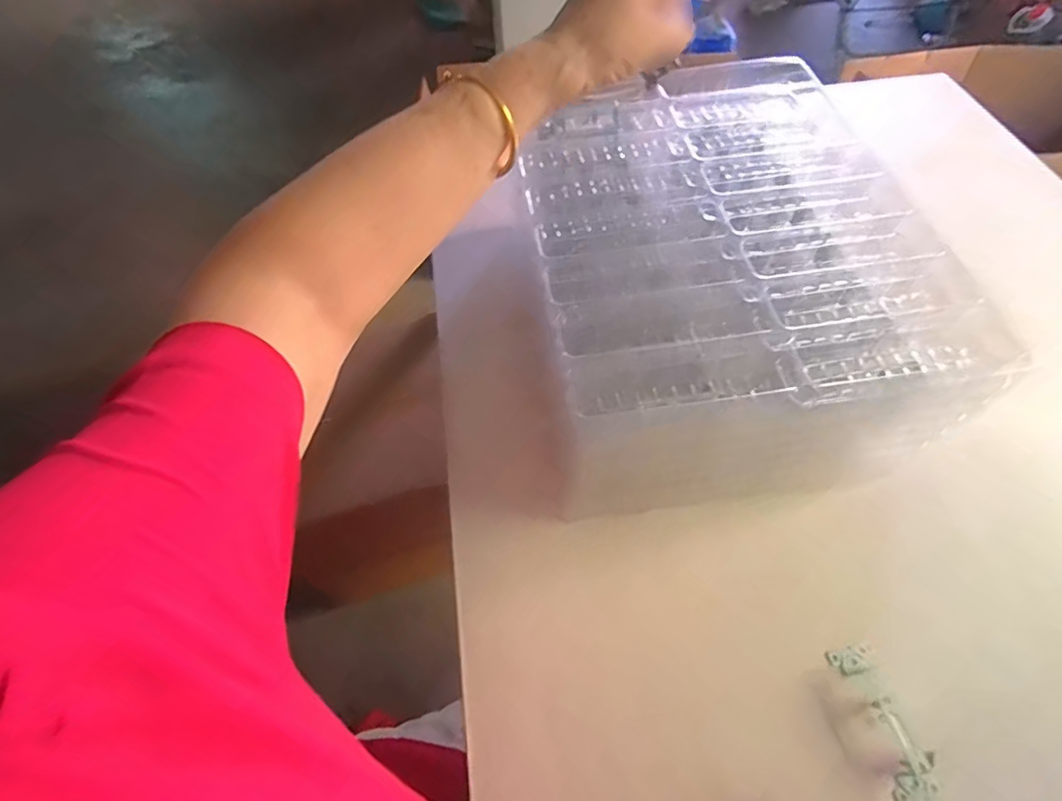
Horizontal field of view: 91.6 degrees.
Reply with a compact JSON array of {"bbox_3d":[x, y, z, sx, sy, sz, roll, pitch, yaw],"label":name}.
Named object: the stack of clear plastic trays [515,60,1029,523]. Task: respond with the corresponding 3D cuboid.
[{"bbox_3d":[0.172,-0.118,0.523,0.335,0.153,0.438,-6,58,-3],"label":"stack of clear plastic trays"}]

